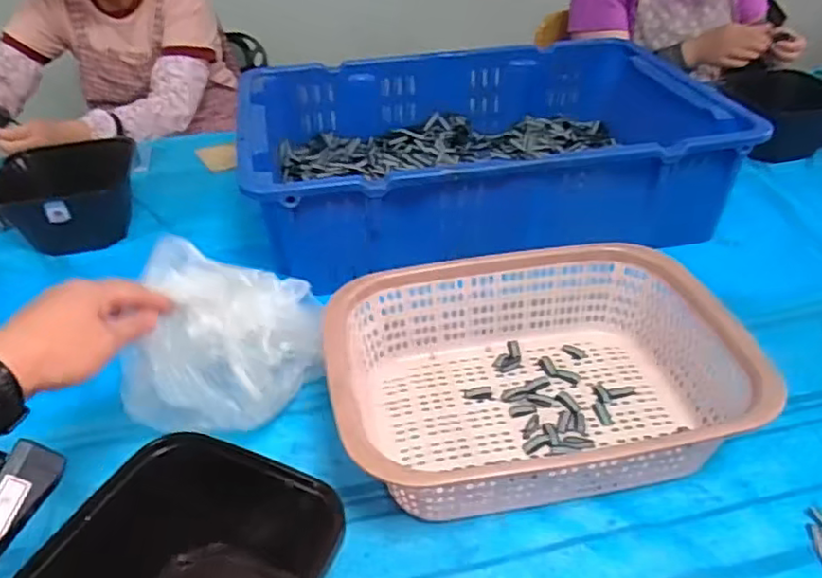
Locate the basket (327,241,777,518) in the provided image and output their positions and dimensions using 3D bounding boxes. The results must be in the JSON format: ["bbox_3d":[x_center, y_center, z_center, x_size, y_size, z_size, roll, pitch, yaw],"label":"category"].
[{"bbox_3d":[0.111,0.084,0.612,0.352,0.113,0.253,-9,37,-7],"label":"basket"}]

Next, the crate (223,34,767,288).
[{"bbox_3d":[0.094,-0.200,0.942,0.630,0.162,0.425,-9,37,-7],"label":"crate"}]

